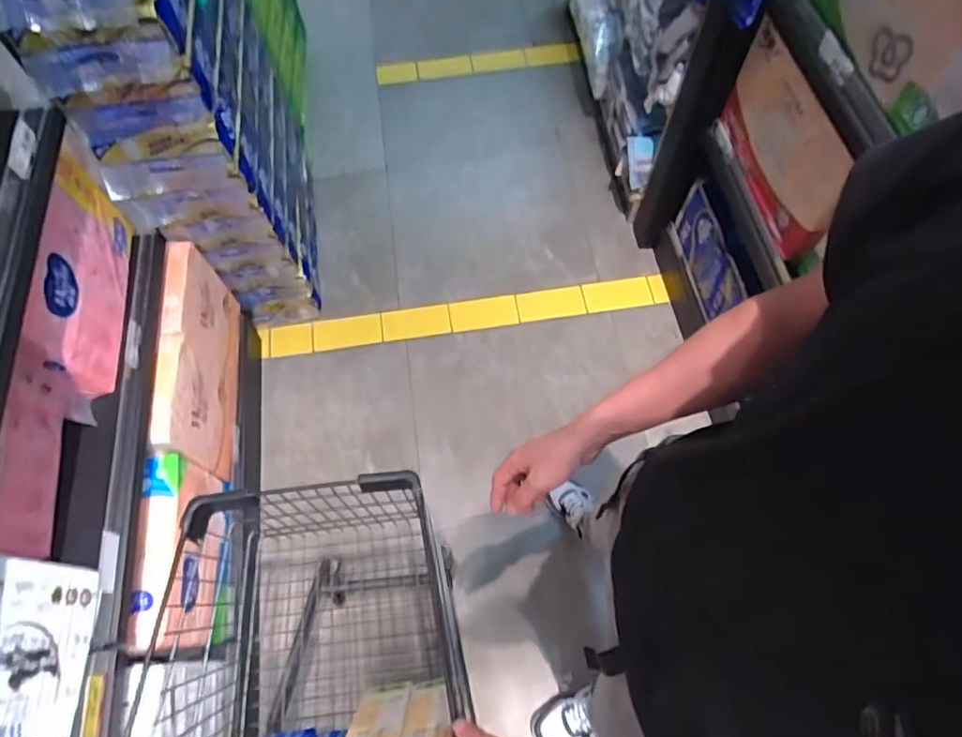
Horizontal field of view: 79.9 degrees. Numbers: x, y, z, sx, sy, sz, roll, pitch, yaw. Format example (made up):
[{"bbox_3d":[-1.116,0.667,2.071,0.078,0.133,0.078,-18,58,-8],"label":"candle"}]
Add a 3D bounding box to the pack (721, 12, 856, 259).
[{"bbox_3d":[0.588,-0.432,1.147,0.049,0.252,0.389,-11,65,-4],"label":"pack"}]

